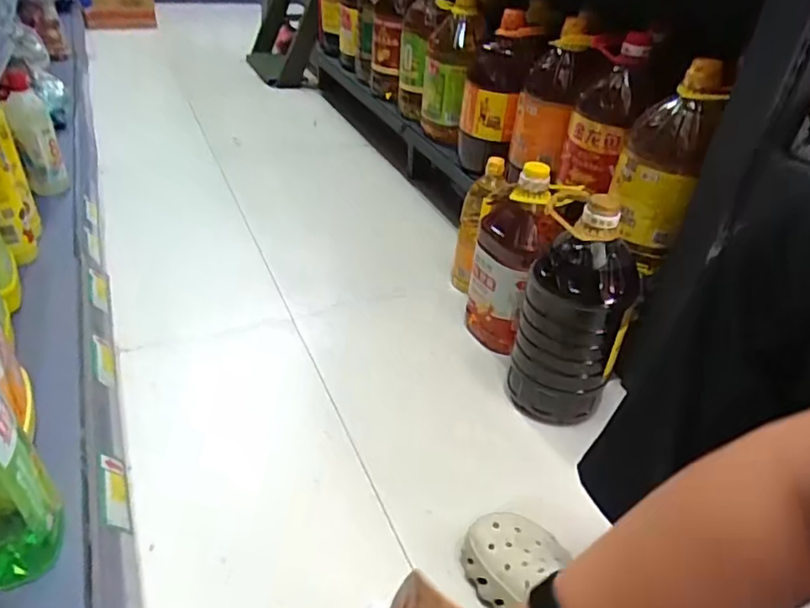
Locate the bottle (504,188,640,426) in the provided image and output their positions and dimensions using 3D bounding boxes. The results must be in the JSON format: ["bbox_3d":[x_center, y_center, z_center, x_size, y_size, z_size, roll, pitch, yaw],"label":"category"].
[{"bbox_3d":[0.244,0.008,0.851,0.140,0.327,0.143,14,36,13],"label":"bottle"}]

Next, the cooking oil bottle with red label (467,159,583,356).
[{"bbox_3d":[0.194,-0.077,0.991,0.121,0.315,0.141,-18,41,-29],"label":"cooking oil bottle with red label"}]

